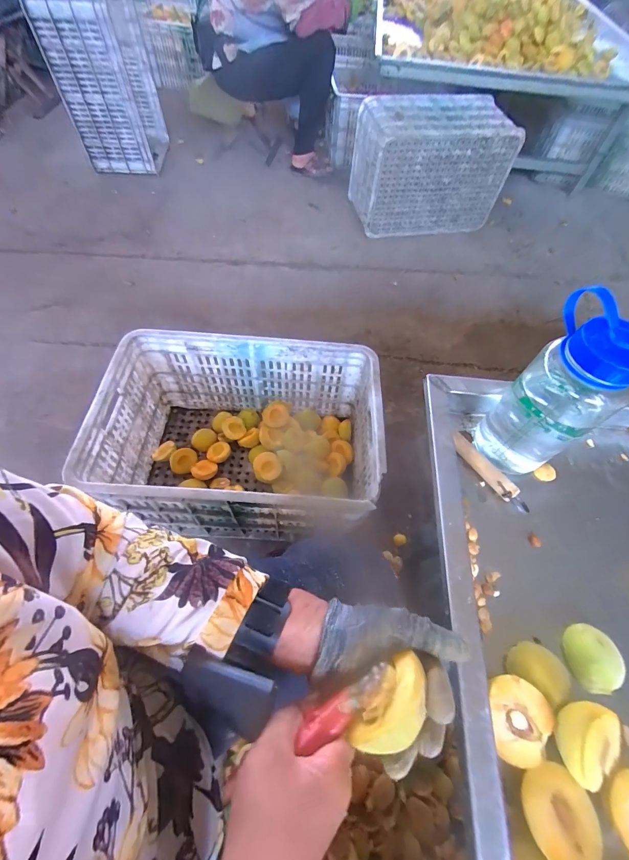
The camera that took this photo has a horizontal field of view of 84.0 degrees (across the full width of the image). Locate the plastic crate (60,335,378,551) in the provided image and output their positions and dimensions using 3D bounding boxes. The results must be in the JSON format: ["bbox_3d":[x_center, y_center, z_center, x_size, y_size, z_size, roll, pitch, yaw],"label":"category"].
[{"bbox_3d":[-0.145,0.026,0.770,0.531,0.281,0.357,5,60,0],"label":"plastic crate"}]

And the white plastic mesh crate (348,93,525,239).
[{"bbox_3d":[0.423,-0.981,1.316,0.499,0.347,0.290,-10,61,-9],"label":"white plastic mesh crate"}]

